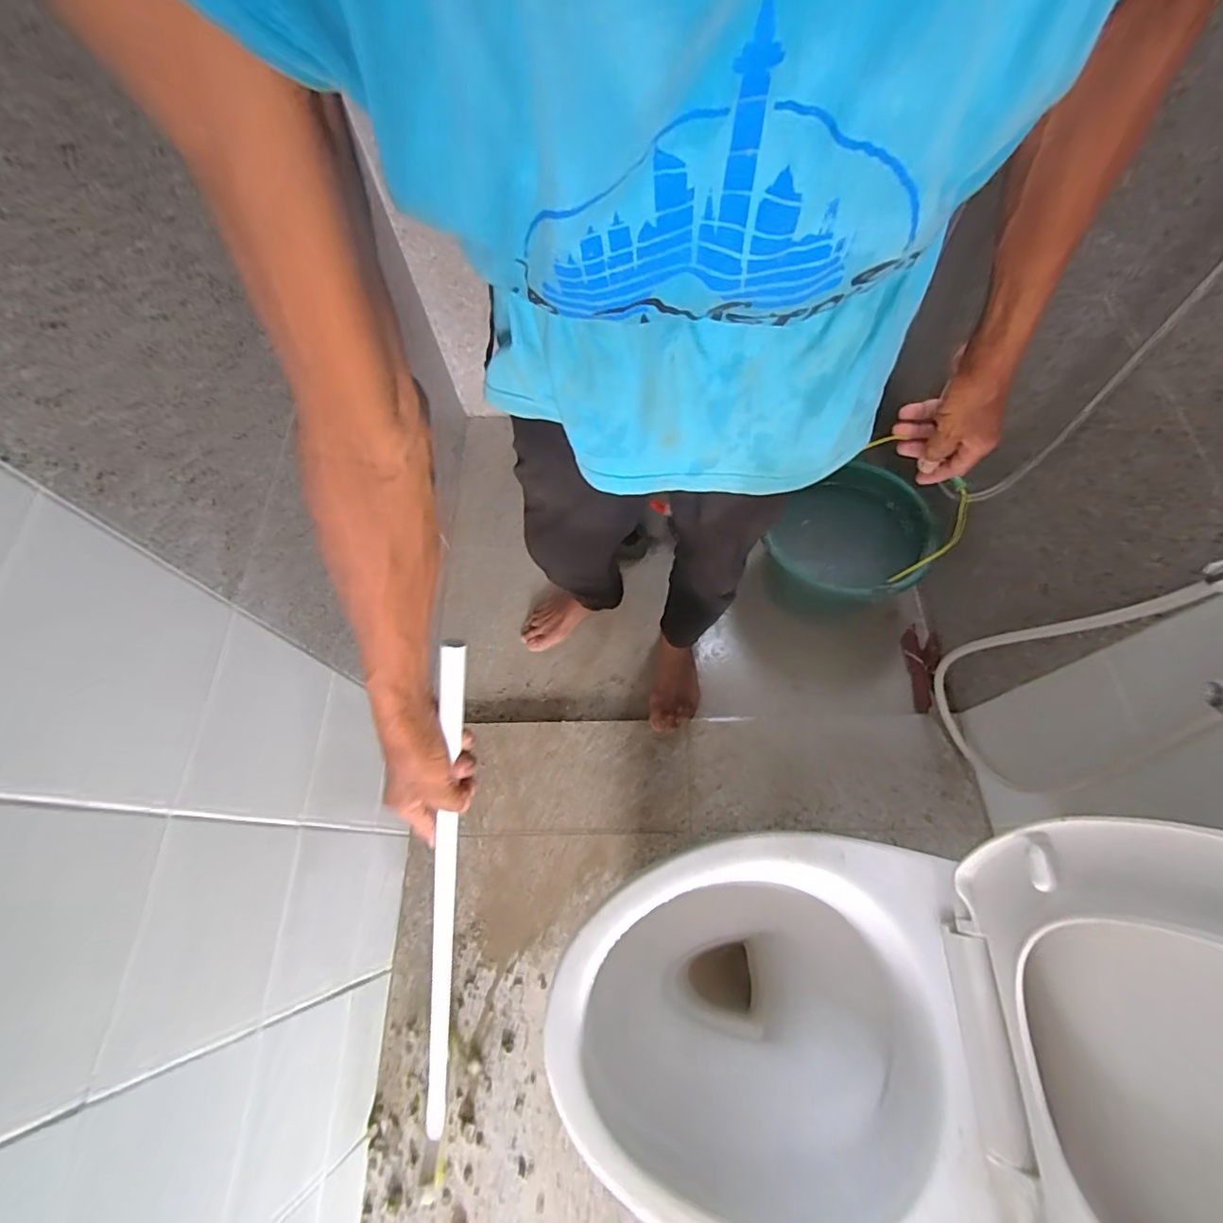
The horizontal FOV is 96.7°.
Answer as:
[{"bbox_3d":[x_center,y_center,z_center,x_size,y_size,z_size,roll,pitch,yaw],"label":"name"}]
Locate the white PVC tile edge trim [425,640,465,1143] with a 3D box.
[{"bbox_3d":[-0.183,0.351,0.583,0.018,0.707,0.019,12,22,7],"label":"white PVC tile edge trim"}]

